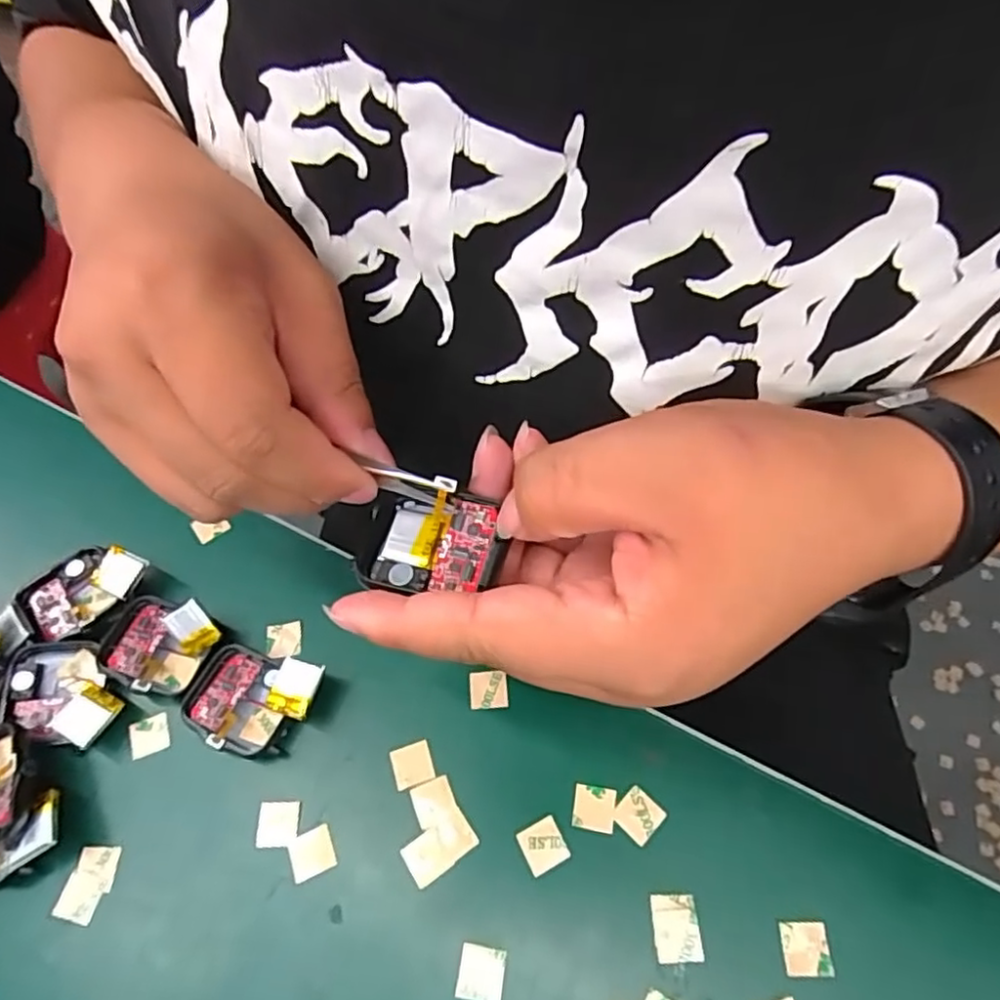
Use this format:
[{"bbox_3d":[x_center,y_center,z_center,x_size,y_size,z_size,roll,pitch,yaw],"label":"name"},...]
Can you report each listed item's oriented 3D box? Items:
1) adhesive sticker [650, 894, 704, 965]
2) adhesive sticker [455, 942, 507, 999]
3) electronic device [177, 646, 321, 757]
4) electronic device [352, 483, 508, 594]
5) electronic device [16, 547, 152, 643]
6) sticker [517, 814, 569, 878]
[{"bbox_3d":[0.061,0.149,0.228,0.016,0.004,0.020,-8,58,8],"label":"adhesive sticker"},{"bbox_3d":[-0.006,0.162,0.224,0.016,0.004,0.016,6,59,6],"label":"adhesive sticker"},{"bbox_3d":[-0.102,0.083,0.270,0.052,0.018,0.039,14,60,11],"label":"electronic device"},{"bbox_3d":[-0.022,0.012,0.199,0.044,0.007,0.032,9,59,9],"label":"electronic device"},{"bbox_3d":[-0.189,0.039,0.298,0.053,0.017,0.036,-35,63,-17],"label":"electronic device"},{"bbox_3d":[0.016,0.129,0.244,0.016,0.004,0.016,-27,59,-9],"label":"sticker"}]

